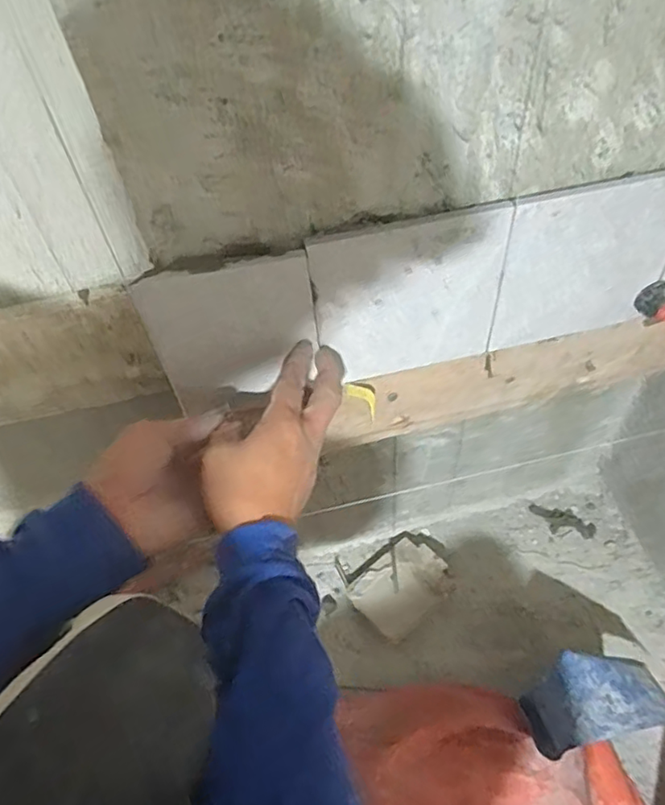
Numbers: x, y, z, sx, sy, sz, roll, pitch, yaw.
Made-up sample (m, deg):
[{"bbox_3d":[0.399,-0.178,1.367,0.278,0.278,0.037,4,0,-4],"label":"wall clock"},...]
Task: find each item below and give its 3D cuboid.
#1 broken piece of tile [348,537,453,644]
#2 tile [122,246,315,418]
[{"bbox_3d":[0.094,0.239,0.758,0.135,0.042,0.102,-36,58,-21],"label":"broken piece of tile"},{"bbox_3d":[-0.072,-0.049,0.431,0.118,0.125,0.009,-12,52,-5],"label":"tile"}]

